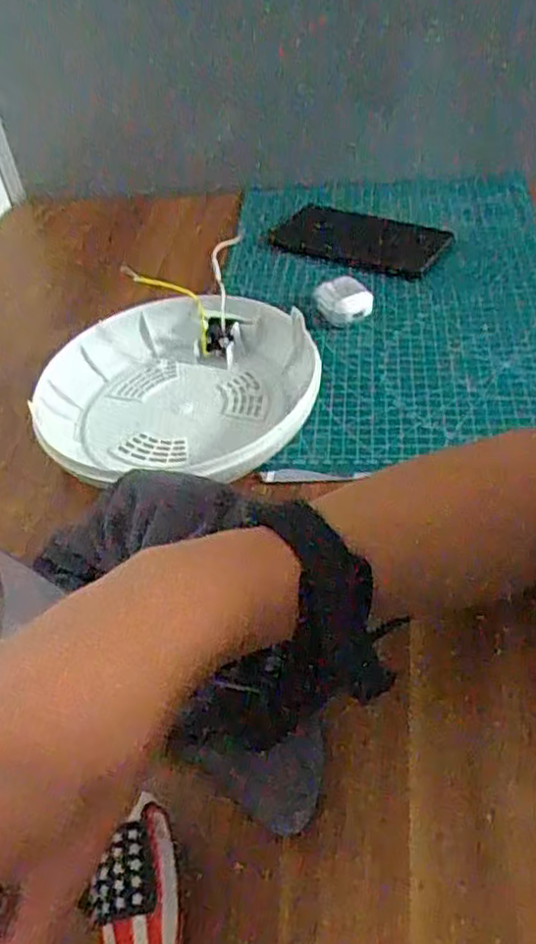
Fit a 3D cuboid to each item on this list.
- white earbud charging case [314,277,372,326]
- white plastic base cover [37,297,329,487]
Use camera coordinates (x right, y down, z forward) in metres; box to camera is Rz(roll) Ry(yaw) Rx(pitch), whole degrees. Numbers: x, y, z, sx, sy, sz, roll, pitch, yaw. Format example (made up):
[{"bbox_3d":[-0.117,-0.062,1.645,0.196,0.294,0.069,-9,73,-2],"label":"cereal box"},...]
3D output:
[{"bbox_3d":[0.063,-0.142,0.592,0.045,0.023,0.041,-5,44,3],"label":"white earbud charging case"},{"bbox_3d":[-0.066,-0.061,0.521,0.199,0.036,0.202,-4,44,4],"label":"white plastic base cover"}]

